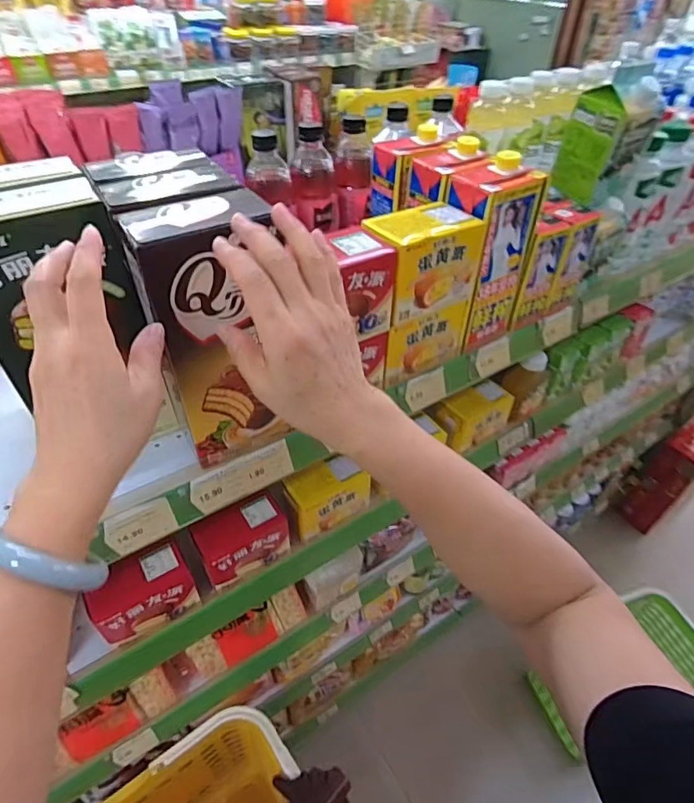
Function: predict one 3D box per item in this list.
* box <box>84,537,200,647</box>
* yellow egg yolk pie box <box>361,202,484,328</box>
[{"bbox_3d":[-0.234,0.220,0.571,0.112,0.072,0.059,-23,48,-24],"label":"box"},{"bbox_3d":[0.074,-0.144,0.505,0.110,0.091,0.064,-25,49,-26],"label":"yellow egg yolk pie box"}]

